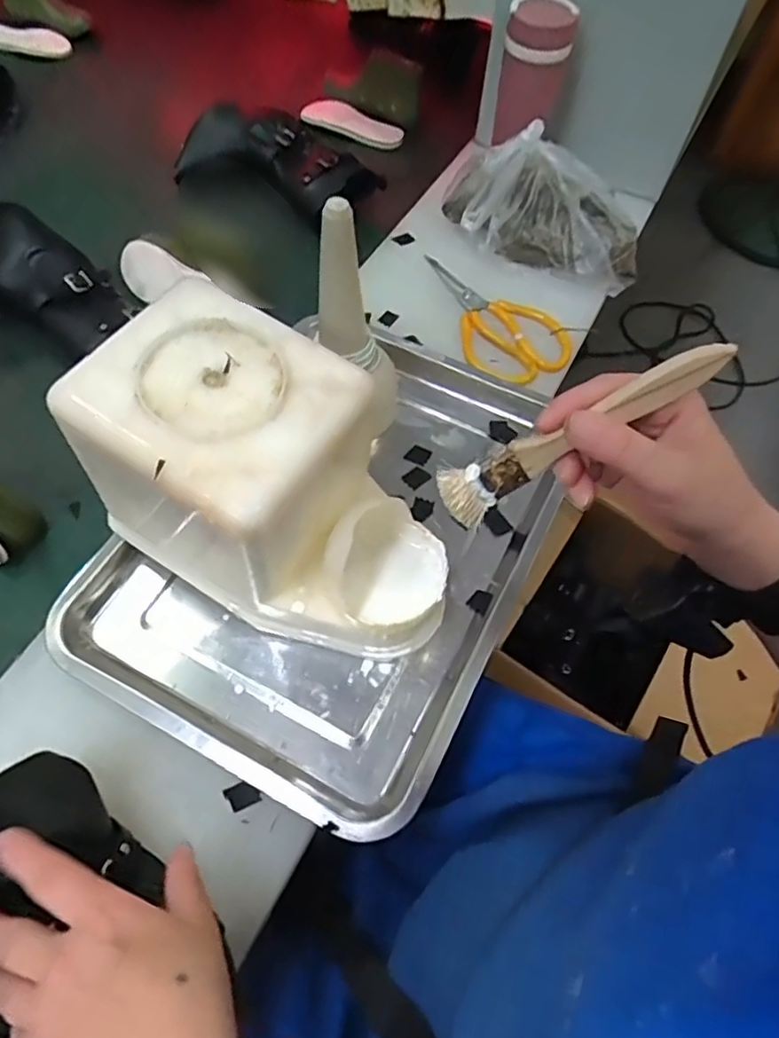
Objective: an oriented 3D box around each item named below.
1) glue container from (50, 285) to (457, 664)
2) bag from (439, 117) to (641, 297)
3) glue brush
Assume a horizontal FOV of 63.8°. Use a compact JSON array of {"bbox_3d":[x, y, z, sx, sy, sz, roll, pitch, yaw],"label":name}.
[{"bbox_3d":[-0.069,-0.011,0.415,0.221,0.176,0.124,30,63,13],"label":"glue container"},{"bbox_3d":[0.161,-0.323,0.650,0.212,0.095,0.100,15,61,6],"label":"bag"},{"bbox_3d":[0.088,-0.041,0.292,0.139,0.021,0.021,-29,62,16],"label":"glue brush"}]

